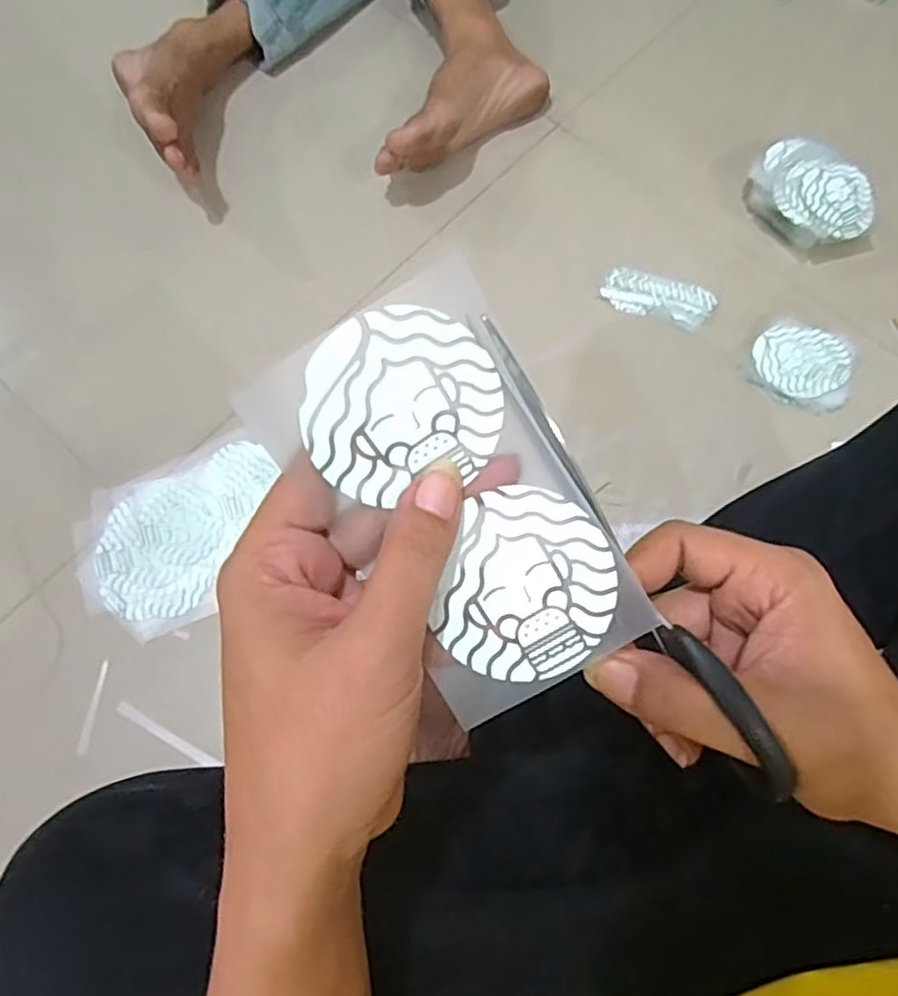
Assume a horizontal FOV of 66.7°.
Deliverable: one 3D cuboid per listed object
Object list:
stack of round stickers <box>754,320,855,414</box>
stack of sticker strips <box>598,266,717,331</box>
[{"bbox_3d":[0.337,-0.126,0.651,0.090,0.013,0.087,11,72,2],"label":"stack of round stickers"},{"bbox_3d":[0.207,-0.199,0.679,0.108,0.009,0.047,20,73,5],"label":"stack of sticker strips"}]

